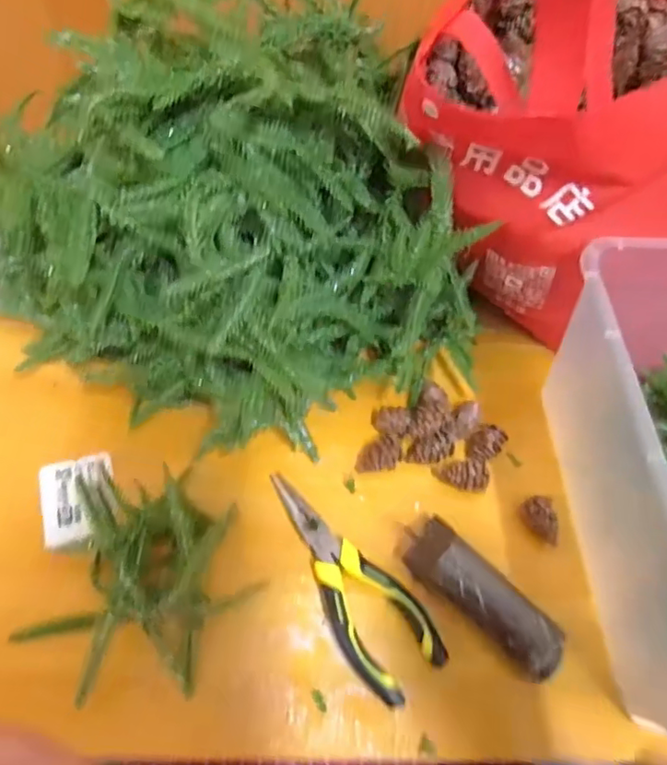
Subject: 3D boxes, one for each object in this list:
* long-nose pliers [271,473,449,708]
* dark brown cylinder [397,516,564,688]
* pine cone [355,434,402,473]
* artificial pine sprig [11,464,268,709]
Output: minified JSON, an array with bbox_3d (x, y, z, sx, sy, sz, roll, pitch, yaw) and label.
[{"bbox_3d":[0.004,0.127,0.379,0.054,0.022,0.157,-32,67,-20],"label":"long-nose pliers"},{"bbox_3d":[0.092,0.137,0.372,0.115,0.028,0.037,42,66,18],"label":"dark brown cylinder"},{"bbox_3d":[0.035,0.054,0.428,0.036,0.022,0.023,-13,62,-12],"label":"pine cone"},{"bbox_3d":[-0.121,0.121,0.350,0.139,0.058,0.128,13,60,3],"label":"artificial pine sprig"}]

